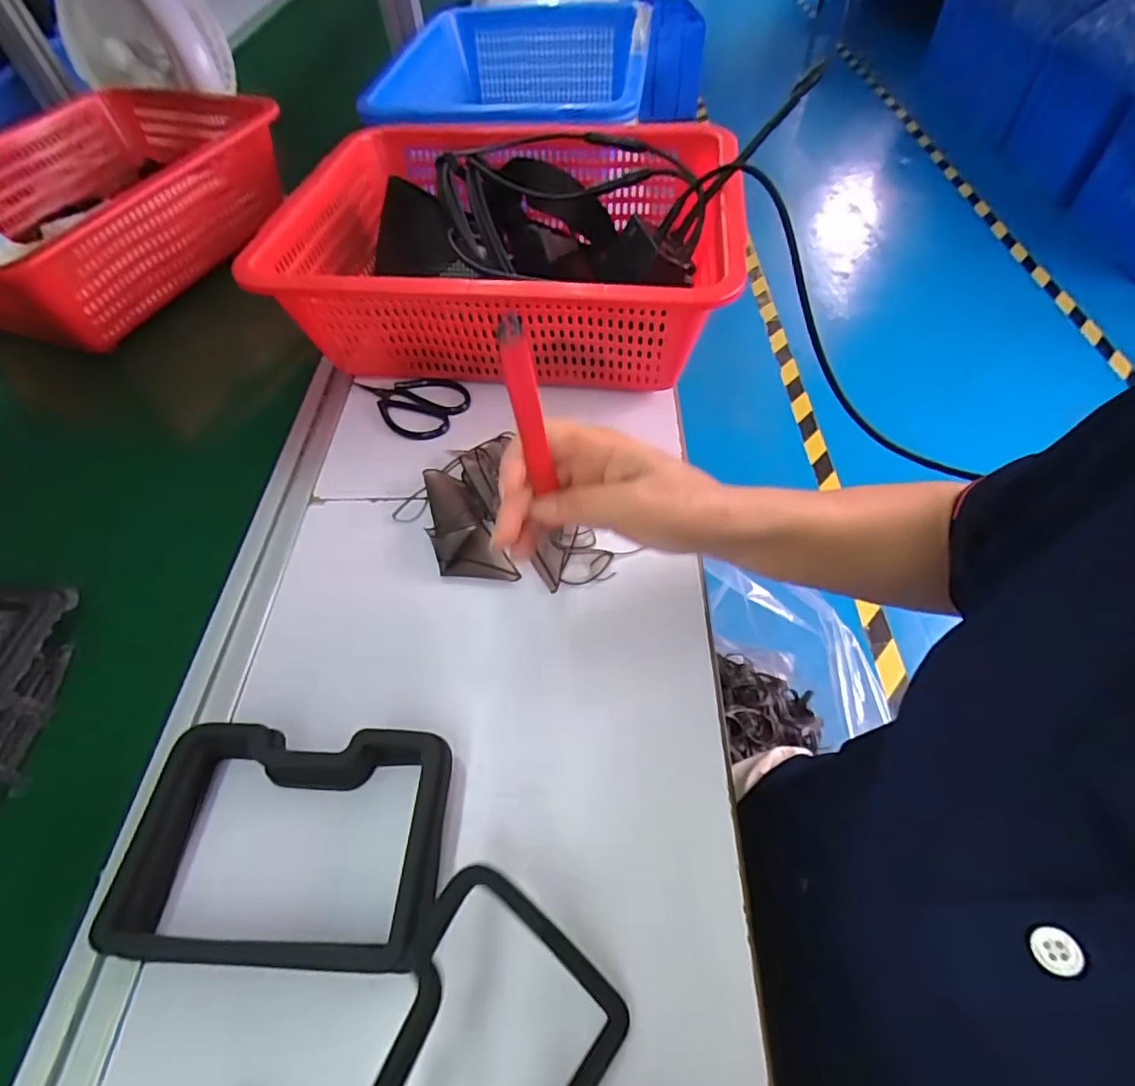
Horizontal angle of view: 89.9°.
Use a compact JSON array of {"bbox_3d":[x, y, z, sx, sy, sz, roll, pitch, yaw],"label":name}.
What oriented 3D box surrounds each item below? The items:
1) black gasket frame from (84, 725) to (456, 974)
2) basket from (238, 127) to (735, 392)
[{"bbox_3d":[-0.141,0.152,0.296,0.153,0.033,0.106,0,54,3],"label":"black gasket frame"},{"bbox_3d":[-0.055,-0.268,0.528,0.382,0.116,0.284,4,55,7],"label":"basket"}]

